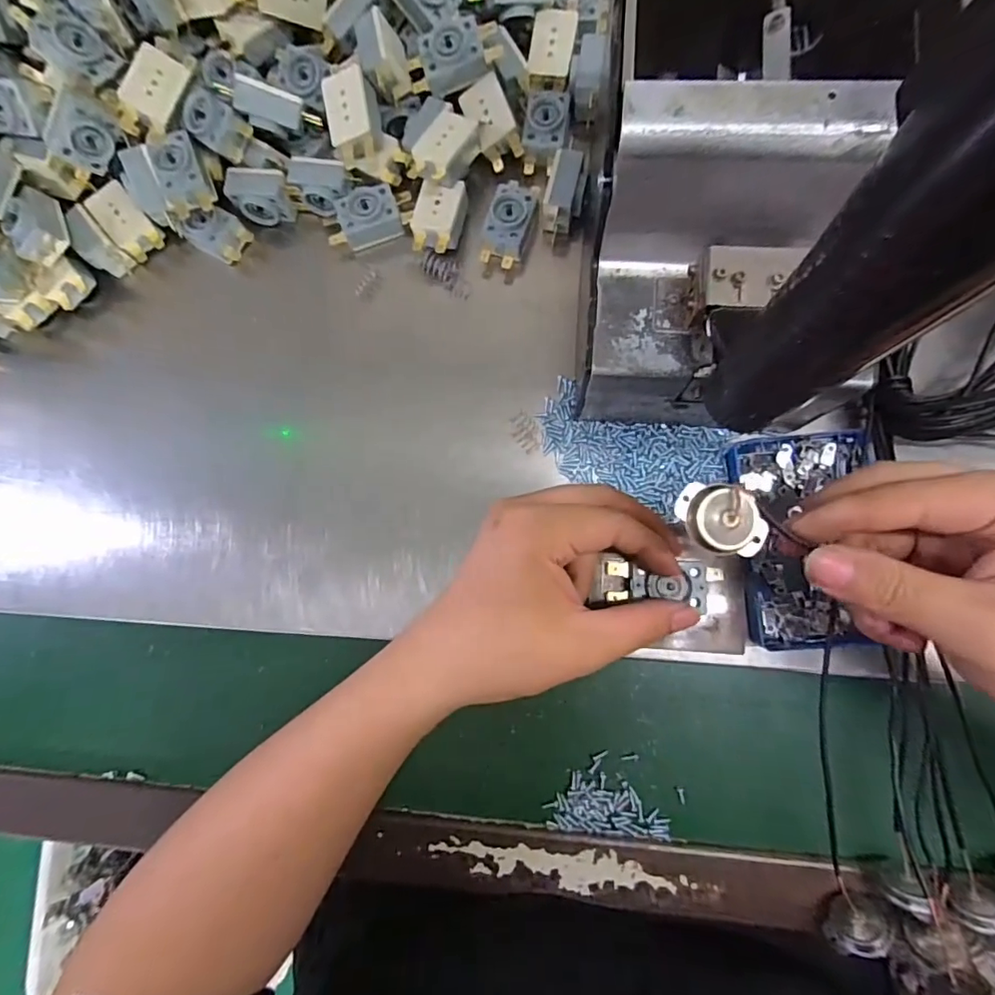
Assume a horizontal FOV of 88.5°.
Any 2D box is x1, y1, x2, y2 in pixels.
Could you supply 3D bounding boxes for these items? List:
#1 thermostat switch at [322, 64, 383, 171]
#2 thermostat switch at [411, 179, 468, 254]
[{"bbox_3d":[-0.086,-0.227,0.309,0.028,0.019,0.049,-5,108,9],"label":"thermostat switch"},{"bbox_3d":[-0.036,-0.173,0.316,0.028,0.014,0.044,16,85,7],"label":"thermostat switch"}]

